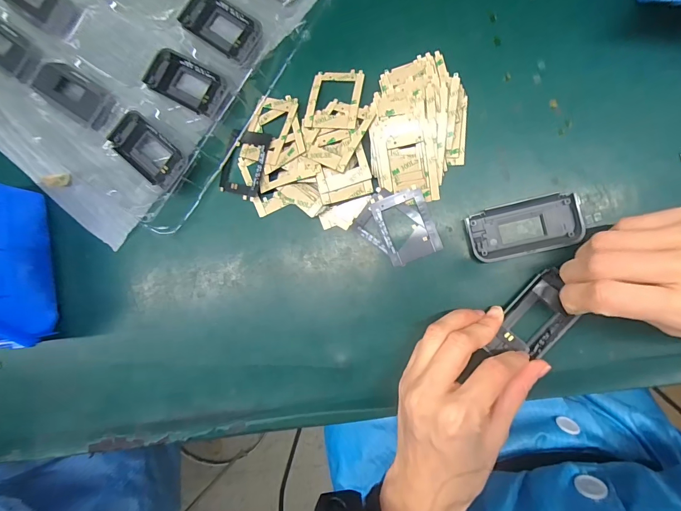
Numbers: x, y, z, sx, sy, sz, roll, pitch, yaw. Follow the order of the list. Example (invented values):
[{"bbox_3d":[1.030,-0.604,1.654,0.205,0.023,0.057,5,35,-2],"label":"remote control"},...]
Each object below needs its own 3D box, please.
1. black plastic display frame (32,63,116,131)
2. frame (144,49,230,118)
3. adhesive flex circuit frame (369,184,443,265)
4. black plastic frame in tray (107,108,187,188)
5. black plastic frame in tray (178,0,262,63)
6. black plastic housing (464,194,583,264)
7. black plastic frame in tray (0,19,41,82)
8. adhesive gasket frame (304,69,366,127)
[{"bbox_3d":[-0.230,-0.141,0.306,0.081,0.008,0.033,33,94,7],"label":"black plastic display frame"},{"bbox_3d":[-0.128,-0.143,0.296,0.079,0.010,0.035,30,93,8],"label":"frame"},{"bbox_3d":[0.051,-0.022,0.273,0.040,0.004,0.052,-23,93,7],"label":"adhesive flex circuit frame"},{"bbox_3d":[-0.162,-0.089,0.294,0.074,0.010,0.035,41,95,7],"label":"black plastic frame in tray"},{"bbox_3d":[-0.100,-0.191,0.293,0.080,0.005,0.037,36,94,7],"label":"black plastic frame in tray"},{"bbox_3d":[0.133,-0.020,0.258,0.077,0.009,0.039,-13,87,8],"label":"black plastic housing"},{"bbox_3d":[-0.307,-0.192,0.322,0.080,0.006,0.035,36,94,7],"label":"black plastic frame in tray"},{"bbox_3d":[-0.004,-0.122,0.276,0.040,0.004,0.053,6,74,10],"label":"adhesive gasket frame"}]

